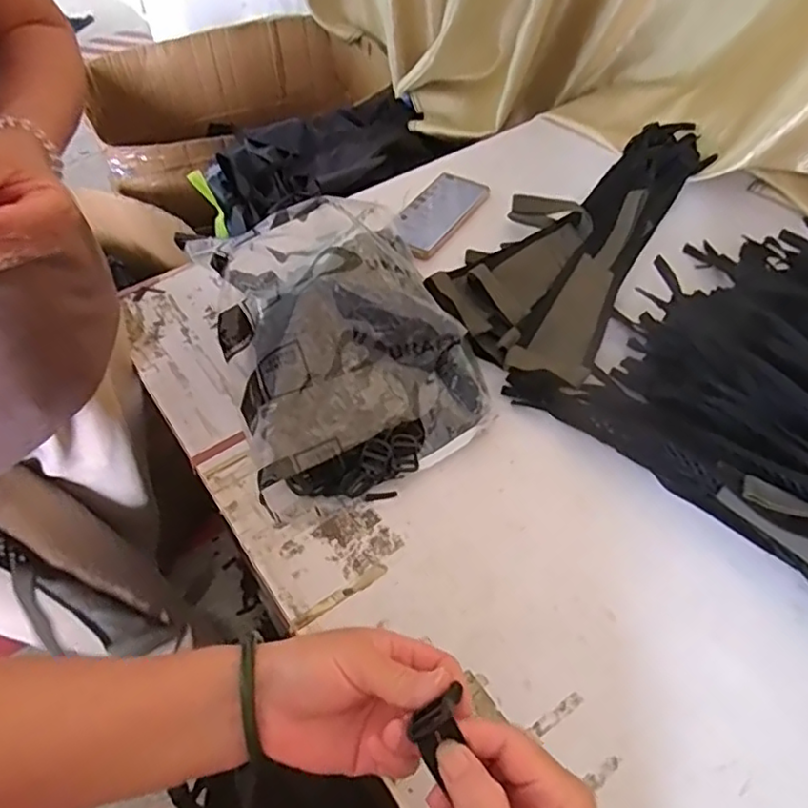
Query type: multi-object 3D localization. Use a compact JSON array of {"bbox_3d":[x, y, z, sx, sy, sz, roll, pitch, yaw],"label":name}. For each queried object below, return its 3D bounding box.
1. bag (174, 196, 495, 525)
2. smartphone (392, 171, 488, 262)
[{"bbox_3d":[-0.057,-0.057,0.585,0.239,0.125,0.257,-23,56,-16],"label":"bag"},{"bbox_3d":[0.042,-0.248,0.796,0.076,0.015,0.170,28,57,20],"label":"smartphone"}]

